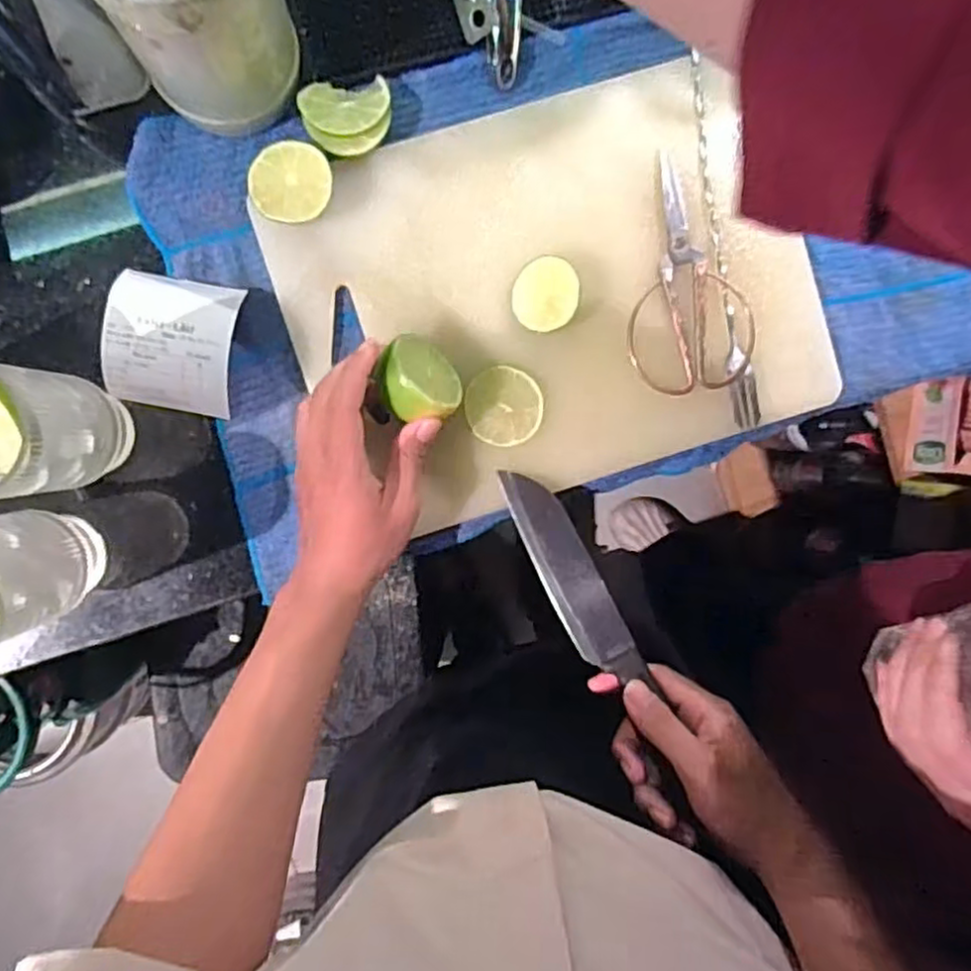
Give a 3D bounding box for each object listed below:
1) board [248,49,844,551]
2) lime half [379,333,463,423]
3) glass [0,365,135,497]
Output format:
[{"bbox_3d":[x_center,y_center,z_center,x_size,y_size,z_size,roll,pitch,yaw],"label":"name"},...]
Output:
[{"bbox_3d":[0.044,-0.132,0.465,0.334,0.019,0.252,-17,95,-3],"label":"board"},{"bbox_3d":[-0.044,-0.062,0.436,0.053,0.049,0.030,43,133,-13],"label":"lime half"},{"bbox_3d":[-0.254,-0.029,0.399,0.066,0.138,0.067,0,94,-4],"label":"glass"}]

